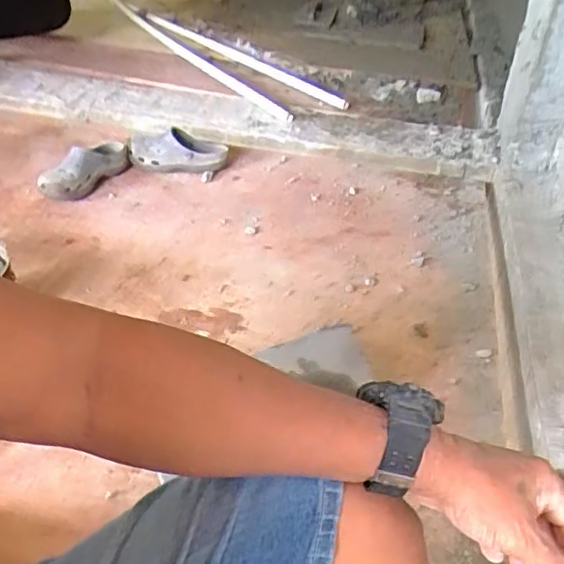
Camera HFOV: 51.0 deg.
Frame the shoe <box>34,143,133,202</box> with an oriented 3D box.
[{"bbox_3d":[-0.430,-0.256,1.312,0.089,0.072,0.235,18,39,19],"label":"shoe"}]

